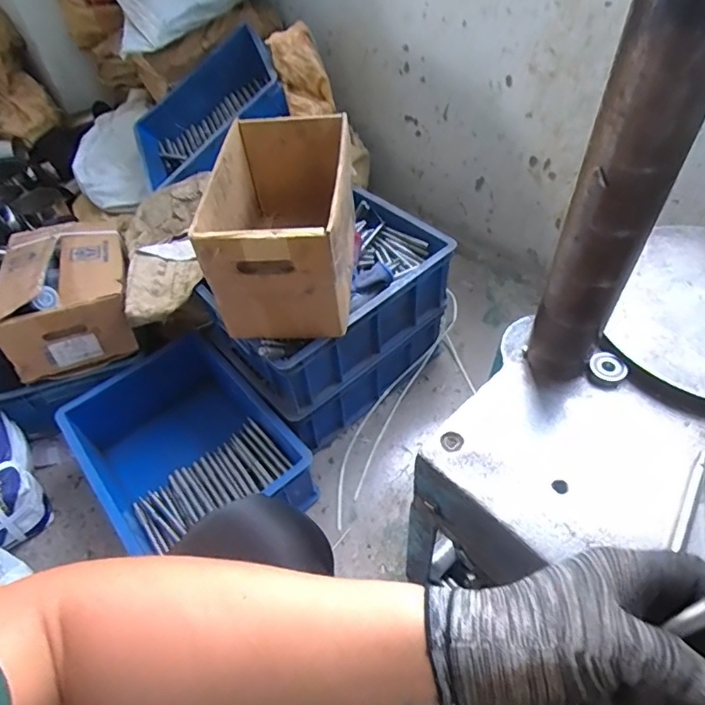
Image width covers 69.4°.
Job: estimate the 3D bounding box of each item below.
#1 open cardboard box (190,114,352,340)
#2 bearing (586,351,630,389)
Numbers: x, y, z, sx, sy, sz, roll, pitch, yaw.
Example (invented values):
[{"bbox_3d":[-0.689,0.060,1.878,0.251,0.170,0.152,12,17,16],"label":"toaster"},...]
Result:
[{"bbox_3d":[-0.101,-0.207,0.814,0.196,0.196,0.310,1,51,6],"label":"open cardboard box"},{"bbox_3d":[0.260,0.018,0.520,0.034,0.017,0.034,-2,51,3],"label":"bearing"}]

